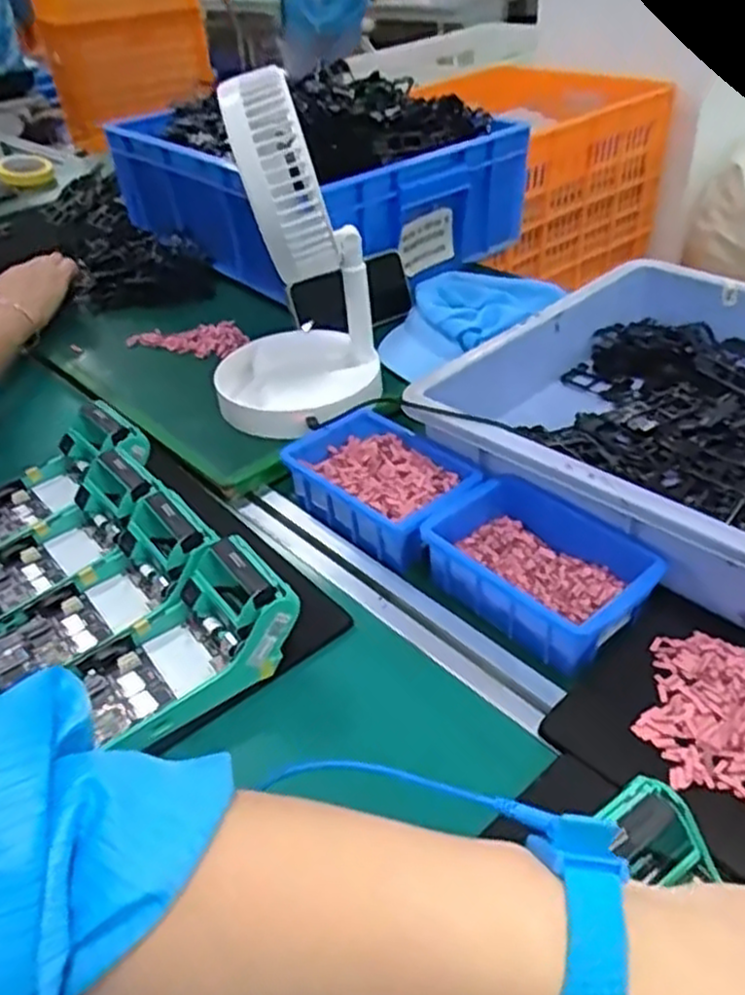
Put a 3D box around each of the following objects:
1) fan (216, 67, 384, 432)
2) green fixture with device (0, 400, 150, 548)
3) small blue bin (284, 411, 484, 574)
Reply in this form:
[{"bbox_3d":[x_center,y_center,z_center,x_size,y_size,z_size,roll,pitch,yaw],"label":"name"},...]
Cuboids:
[{"bbox_3d":[-0.077,-0.208,0.674,0.155,0.280,0.163,-8,37,-6],"label":"fan"},{"bbox_3d":[-0.274,-0.008,0.645,0.178,0.055,0.086,-39,52,-11],"label":"green fixture with device"},{"bbox_3d":[0.010,-0.011,0.632,0.152,0.051,0.100,29,47,36],"label":"small blue bin"}]

